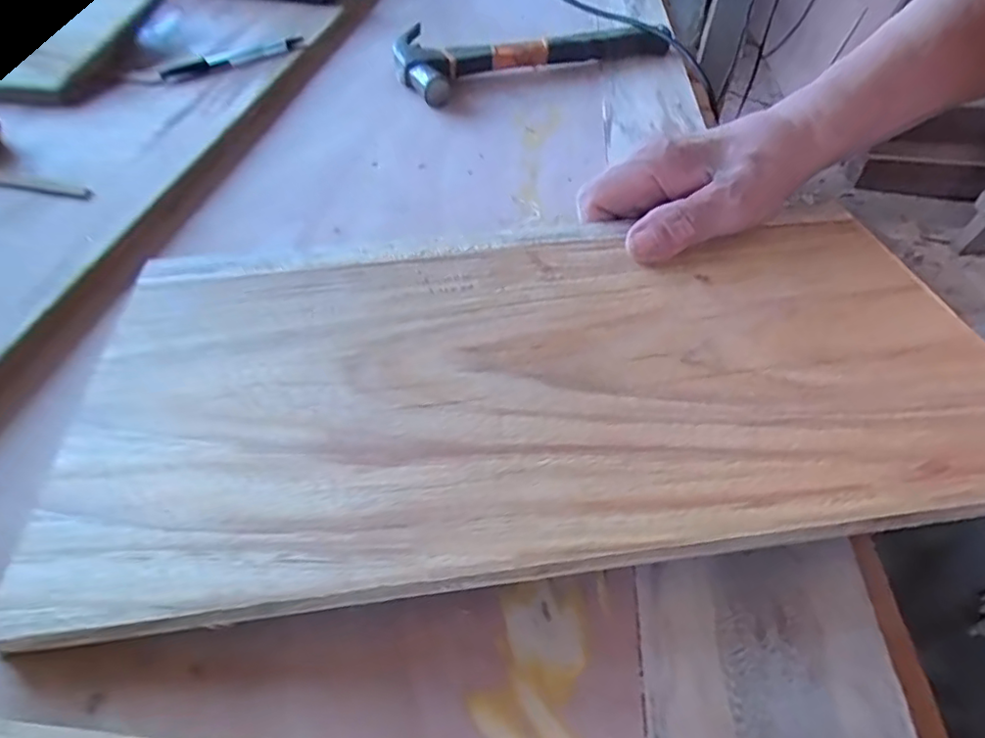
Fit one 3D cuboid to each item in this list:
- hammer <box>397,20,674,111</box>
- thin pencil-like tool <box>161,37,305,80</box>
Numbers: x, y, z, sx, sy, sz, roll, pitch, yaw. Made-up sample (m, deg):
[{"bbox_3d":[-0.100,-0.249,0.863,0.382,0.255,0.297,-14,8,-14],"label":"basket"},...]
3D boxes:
[{"bbox_3d":[0.035,-0.345,0.636,0.319,0.031,0.126,-25,51,-26],"label":"hammer"},{"bbox_3d":[-0.241,-0.296,0.566,0.017,0.014,0.150,32,54,26],"label":"thin pencil-like tool"}]

